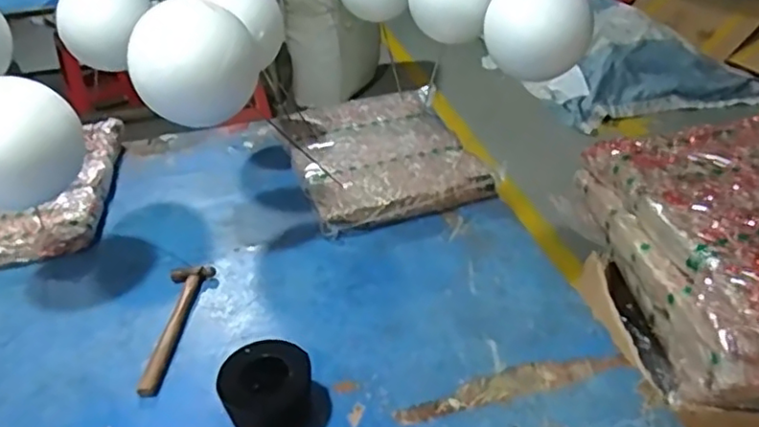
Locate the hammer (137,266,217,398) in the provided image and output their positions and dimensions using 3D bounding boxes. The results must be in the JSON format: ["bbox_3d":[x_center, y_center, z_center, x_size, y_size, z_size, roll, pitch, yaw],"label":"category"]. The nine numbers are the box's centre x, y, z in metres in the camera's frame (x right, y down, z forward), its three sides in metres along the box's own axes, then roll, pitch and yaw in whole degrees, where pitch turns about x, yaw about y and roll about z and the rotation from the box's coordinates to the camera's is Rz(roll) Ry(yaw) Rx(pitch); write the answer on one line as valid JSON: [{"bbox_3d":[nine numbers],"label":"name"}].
[{"bbox_3d":[-0.334,0.176,0.990,0.065,0.020,0.283,-1,31,5],"label":"hammer"}]

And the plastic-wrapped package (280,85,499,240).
[{"bbox_3d":[0.001,-0.138,1.391,0.383,0.062,0.537,-12,32,-12],"label":"plastic-wrapped package"}]

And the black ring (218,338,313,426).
[{"bbox_3d":[-0.141,0.230,0.800,0.110,0.082,0.120,-3,31,2],"label":"black ring"}]

